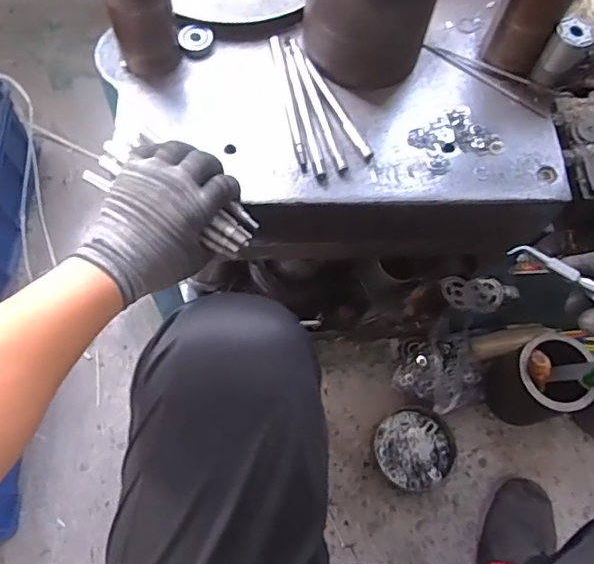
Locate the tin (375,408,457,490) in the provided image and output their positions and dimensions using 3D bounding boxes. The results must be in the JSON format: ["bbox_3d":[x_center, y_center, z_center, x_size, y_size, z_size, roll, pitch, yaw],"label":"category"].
[{"bbox_3d":[0.185,0.263,0.899,0.119,0.026,0.120,1,66,-3],"label":"tin"}]

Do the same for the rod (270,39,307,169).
[{"bbox_3d":[-0.010,-0.191,0.597,0.011,0.009,0.172,-9,67,-7],"label":"rod"}]

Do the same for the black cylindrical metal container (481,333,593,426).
[{"bbox_3d":[0.368,0.144,0.872,0.104,0.172,0.128,-5,67,-5],"label":"black cylindrical metal container"}]

